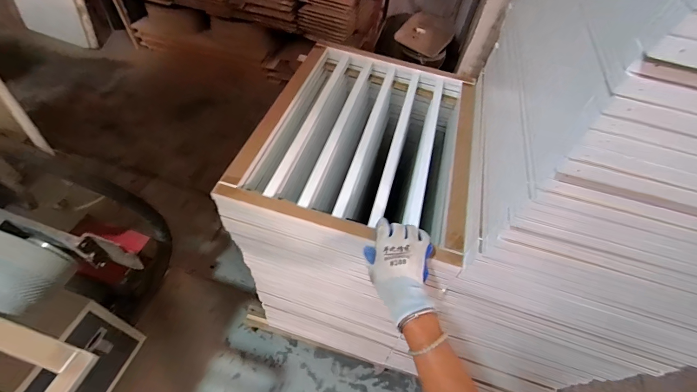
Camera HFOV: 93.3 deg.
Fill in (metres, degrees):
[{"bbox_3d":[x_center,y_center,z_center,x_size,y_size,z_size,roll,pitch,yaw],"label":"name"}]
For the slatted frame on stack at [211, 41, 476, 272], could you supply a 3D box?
[{"bbox_3d":[0.062,-0.160,0.793,0.476,0.053,0.619,17,52,4],"label":"slatted frame on stack"}]

